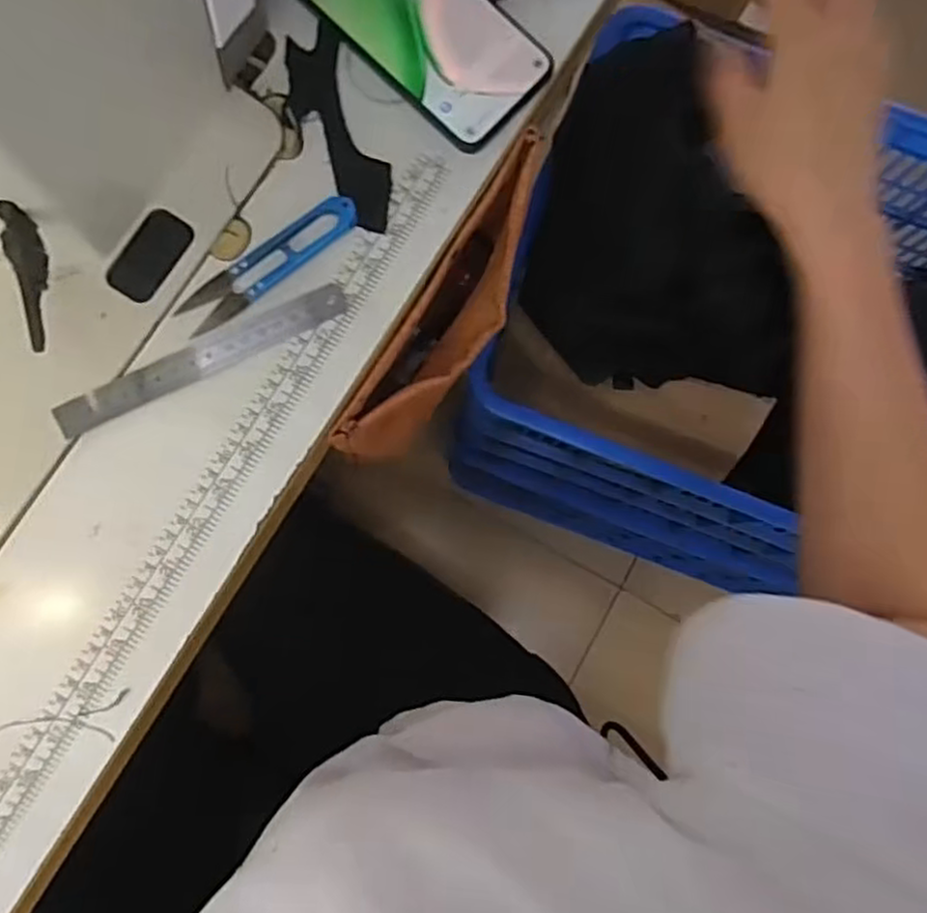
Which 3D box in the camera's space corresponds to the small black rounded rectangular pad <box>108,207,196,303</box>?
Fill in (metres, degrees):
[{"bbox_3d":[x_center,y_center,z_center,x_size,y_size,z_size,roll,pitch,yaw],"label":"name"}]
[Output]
[{"bbox_3d":[-0.178,-0.114,0.408,0.028,0.004,0.053,31,81,0],"label":"small black rounded rectangular pad"}]

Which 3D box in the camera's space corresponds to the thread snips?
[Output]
[{"bbox_3d":[-0.111,-0.112,0.410,0.114,0.013,0.029,-39,87,-8],"label":"thread snips"}]

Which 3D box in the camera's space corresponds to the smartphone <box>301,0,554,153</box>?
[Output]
[{"bbox_3d":[-0.024,-0.259,0.429,0.152,0.013,0.078,43,81,2],"label":"smartphone"}]

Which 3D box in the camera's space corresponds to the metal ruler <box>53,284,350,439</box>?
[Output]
[{"bbox_3d":[-0.145,-0.056,0.405,0.168,0.004,0.019,-26,90,-8],"label":"metal ruler"}]

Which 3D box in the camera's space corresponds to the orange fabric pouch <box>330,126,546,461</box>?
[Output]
[{"bbox_3d":[-0.003,-0.087,0.463,0.044,0.078,0.221,31,81,0],"label":"orange fabric pouch"}]

